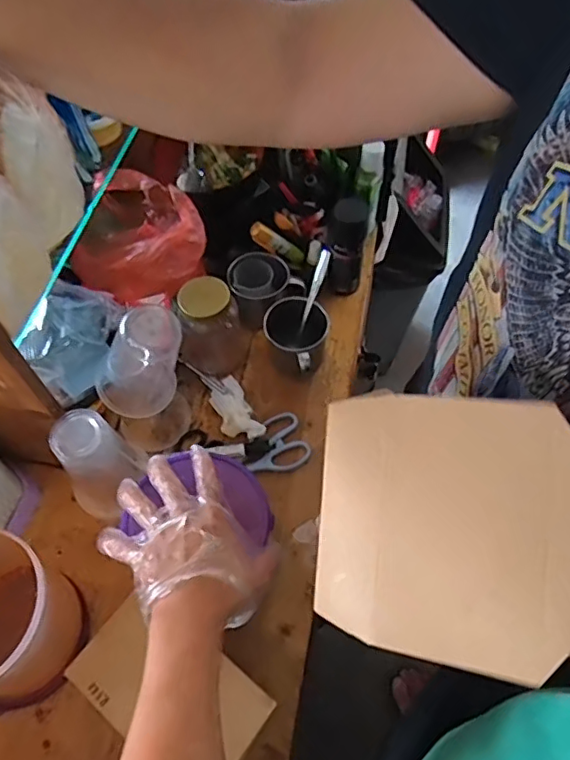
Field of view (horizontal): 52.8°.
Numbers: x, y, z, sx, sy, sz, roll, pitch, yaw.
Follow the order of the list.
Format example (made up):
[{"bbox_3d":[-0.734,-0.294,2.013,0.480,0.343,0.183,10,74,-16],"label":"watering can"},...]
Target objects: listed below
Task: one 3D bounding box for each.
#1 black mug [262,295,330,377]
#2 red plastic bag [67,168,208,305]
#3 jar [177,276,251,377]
[{"bbox_3d":[0.012,-0.057,0.778,0.085,0.077,0.107,15,61,7],"label":"black mug"},{"bbox_3d":[-0.214,-0.194,0.787,0.149,0.120,0.191,-41,69,-21],"label":"red plastic bag"},{"bbox_3d":[-0.092,-0.082,0.753,0.089,0.142,0.095,1,60,-1],"label":"jar"}]

